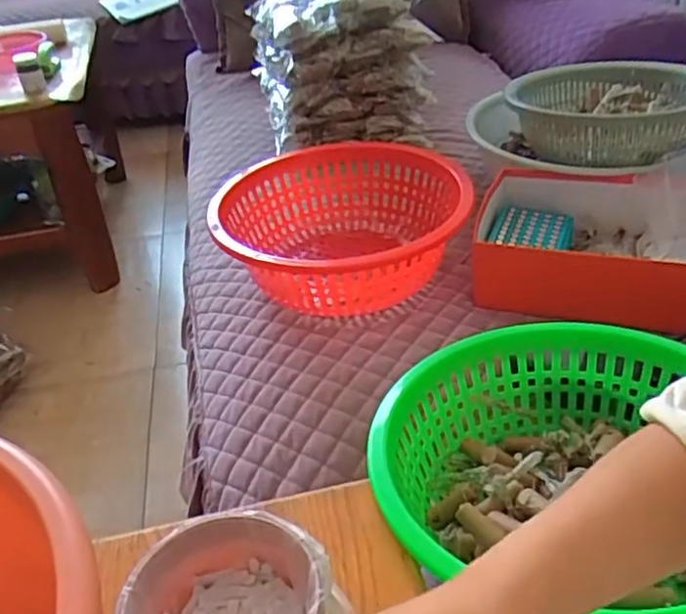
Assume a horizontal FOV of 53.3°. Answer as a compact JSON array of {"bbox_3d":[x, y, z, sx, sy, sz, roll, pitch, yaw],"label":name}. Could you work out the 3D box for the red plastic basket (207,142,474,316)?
[{"bbox_3d":[-0.003,-0.098,0.893,0.304,0.127,0.322,-5,36,0],"label":"red plastic basket"}]

